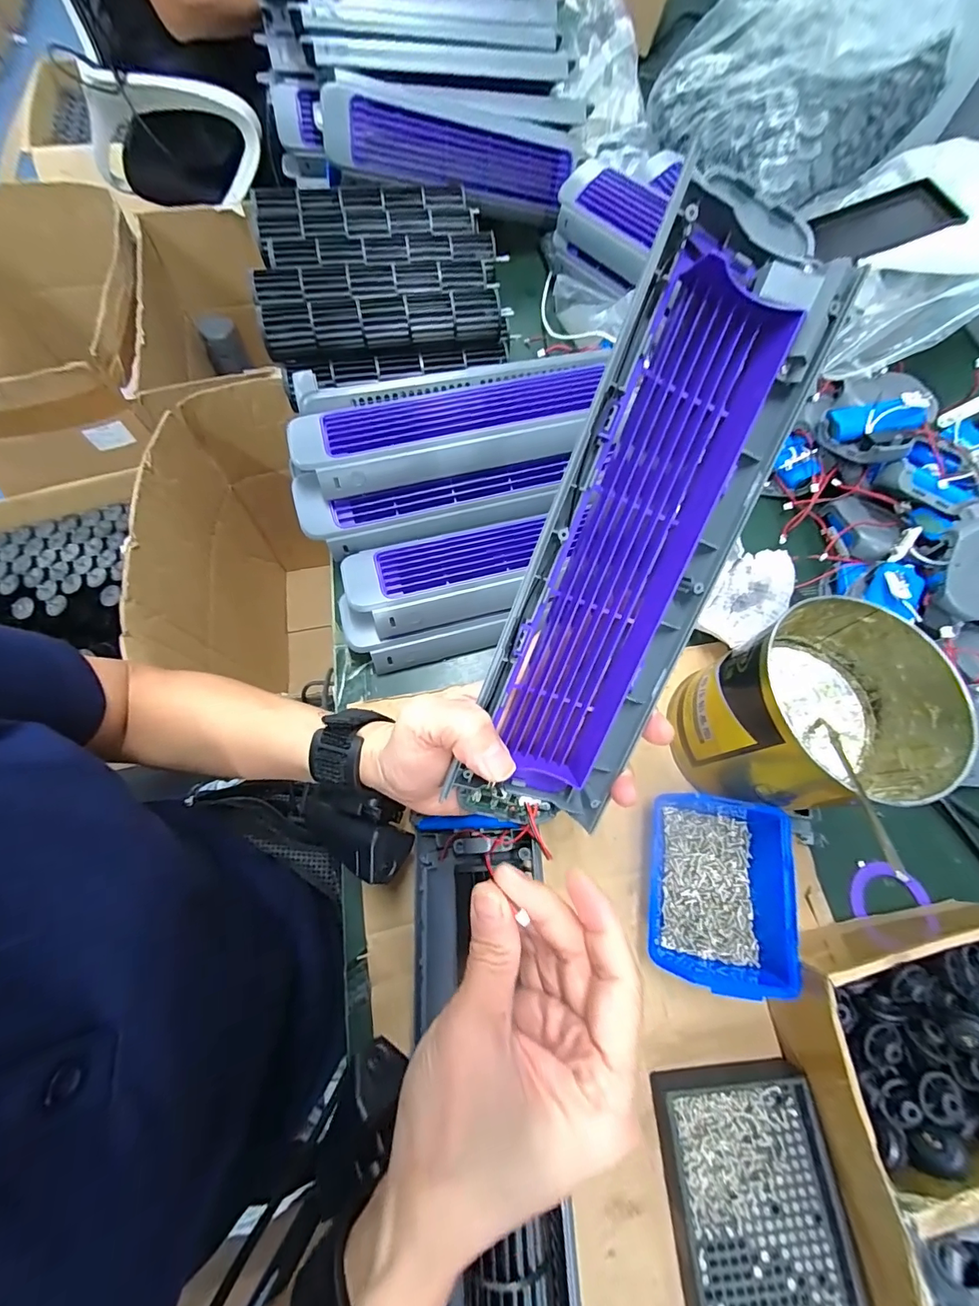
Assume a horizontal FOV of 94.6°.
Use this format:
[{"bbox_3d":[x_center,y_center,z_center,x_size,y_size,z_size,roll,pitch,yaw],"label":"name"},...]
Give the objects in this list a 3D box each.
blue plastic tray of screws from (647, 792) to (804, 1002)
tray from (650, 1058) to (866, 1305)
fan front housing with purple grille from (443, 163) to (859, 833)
[{"bbox_3d":[0.154,0.157,0.305,0.086,0.042,0.112,11,69,1],"label":"blue plastic tray of screws"},{"bbox_3d":[0.153,0.327,0.259,0.092,0.022,0.138,-2,70,-4],"label":"tray"},{"bbox_3d":[0.061,-0.038,0.206,0.076,0.041,0.276,21,105,5],"label":"fan front housing with purple grille"}]

